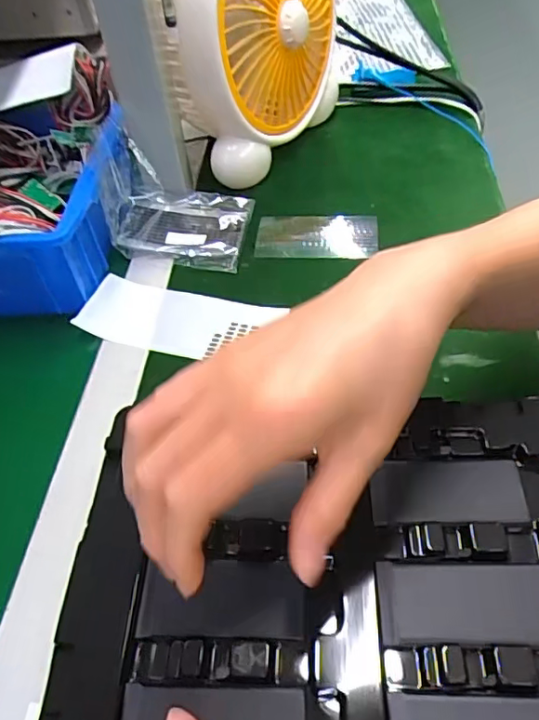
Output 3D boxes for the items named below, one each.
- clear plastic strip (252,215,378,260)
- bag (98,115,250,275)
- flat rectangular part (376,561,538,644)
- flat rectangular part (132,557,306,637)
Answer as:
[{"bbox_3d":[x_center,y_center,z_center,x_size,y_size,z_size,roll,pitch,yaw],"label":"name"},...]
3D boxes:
[{"bbox_3d":[0.044,-0.113,0.518,0.109,0.010,0.057,0,53,7],"label":"clear plastic strip"},{"bbox_3d":[-0.079,-0.144,0.501,0.115,0.070,0.096,5,50,9],"label":"bag"},{"bbox_3d":[0.088,0.109,0.254,0.076,0.004,0.035,-1,50,4],"label":"flat rectangular part"},{"bbox_3d":[-0.022,0.113,0.264,0.075,0.006,0.035,-1,50,-5],"label":"flat rectangular part"}]

